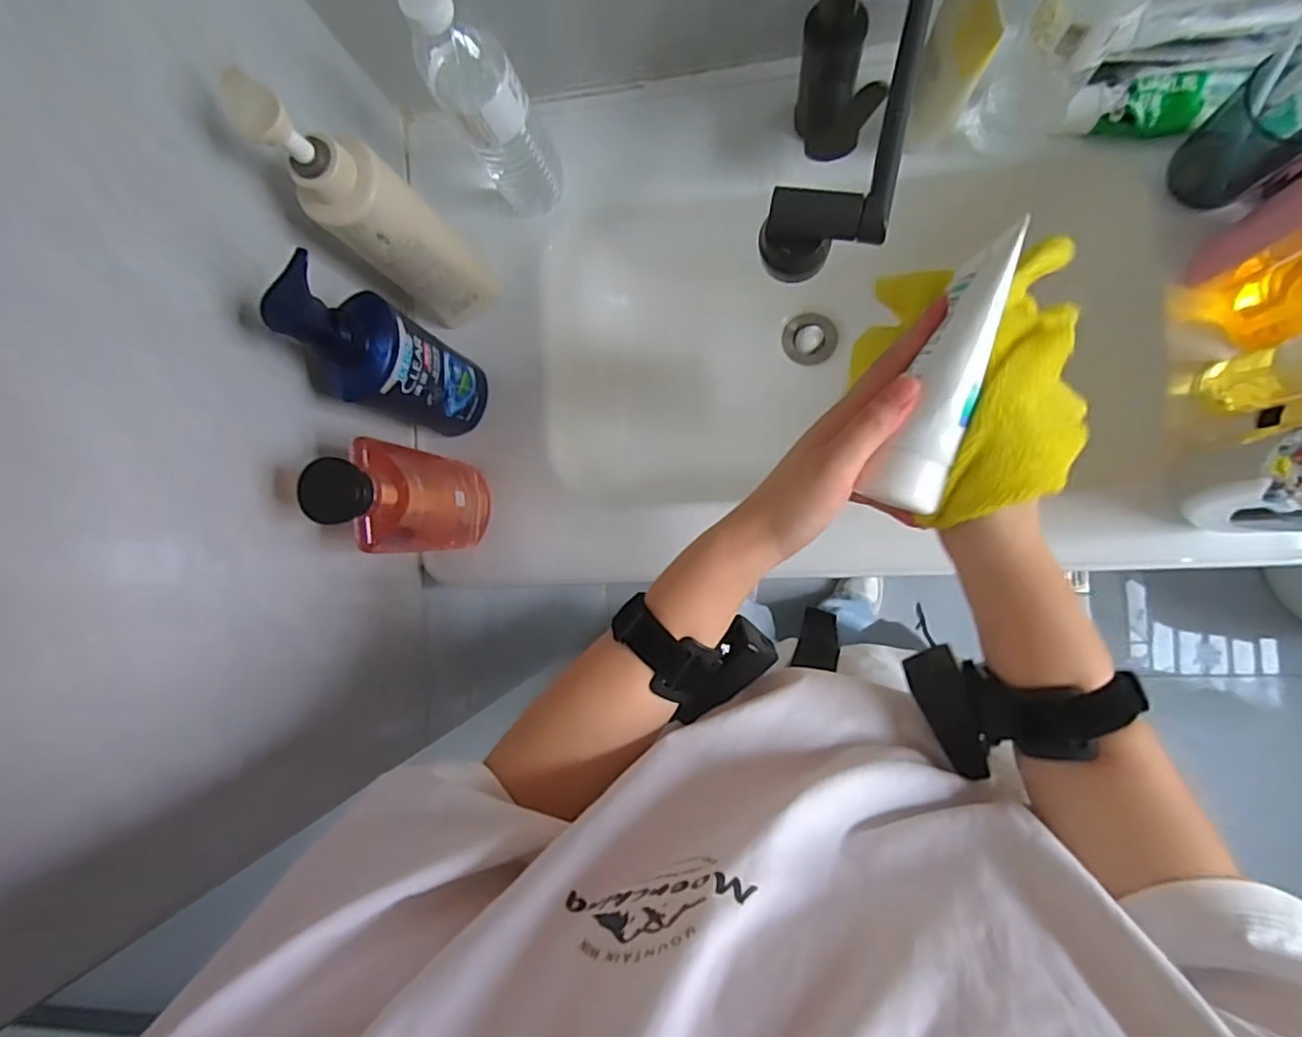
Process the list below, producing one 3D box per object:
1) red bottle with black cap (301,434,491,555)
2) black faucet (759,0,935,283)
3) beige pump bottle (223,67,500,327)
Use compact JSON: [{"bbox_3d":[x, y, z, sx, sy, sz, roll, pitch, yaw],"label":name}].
[{"bbox_3d":[-0.196,-0.013,0.504,0.048,0.211,0.083,16,91,7],"label":"red bottle with black cap"},{"bbox_3d":[0.132,-0.267,0.434,0.078,0.134,0.207,8,77,7],"label":"black faucet"},{"bbox_3d":[-0.208,-0.234,0.486,0.070,0.258,0.064,-41,84,5],"label":"beige pump bottle"}]

